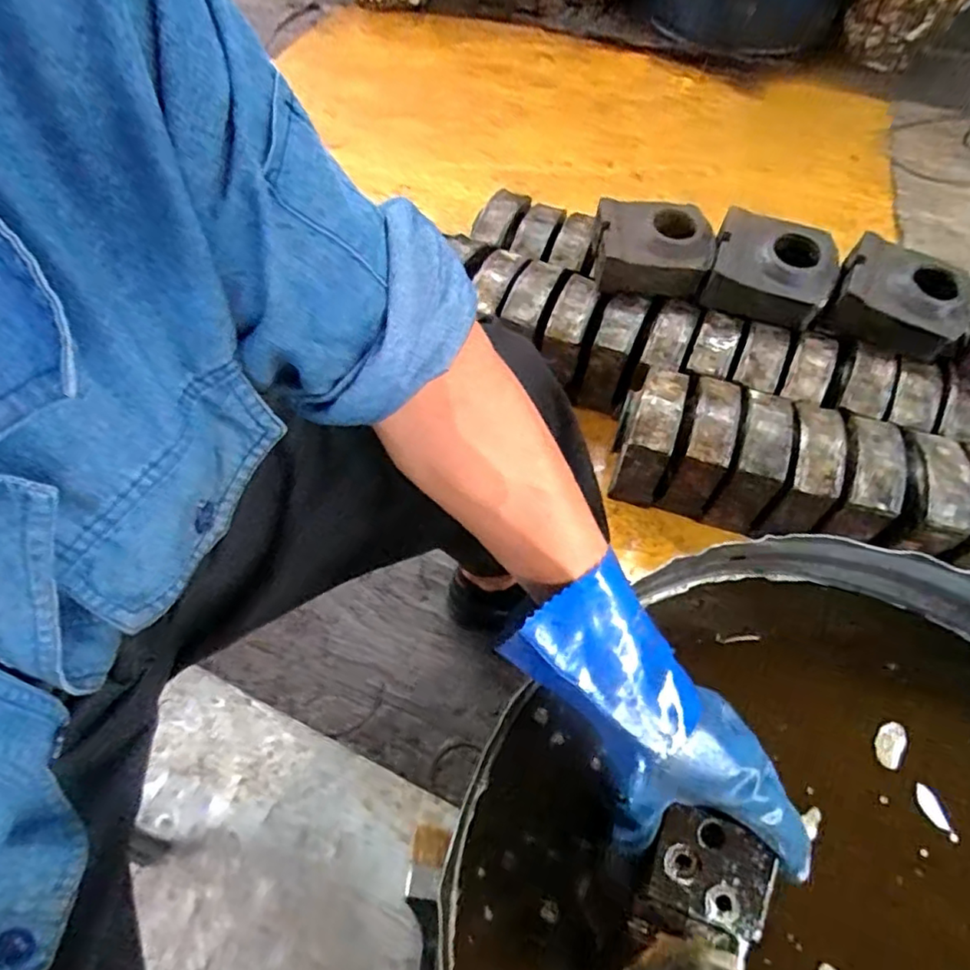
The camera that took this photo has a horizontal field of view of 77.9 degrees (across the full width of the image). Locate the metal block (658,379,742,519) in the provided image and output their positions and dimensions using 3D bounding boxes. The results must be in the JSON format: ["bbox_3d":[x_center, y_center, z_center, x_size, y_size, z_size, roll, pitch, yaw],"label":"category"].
[{"bbox_3d":[0.335,-0.057,0.946,0.073,0.160,0.166,15,61,9],"label":"metal block"}]

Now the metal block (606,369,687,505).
[{"bbox_3d":[0.255,-0.079,0.961,0.080,0.162,0.154,14,60,8],"label":"metal block"}]

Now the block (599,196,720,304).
[{"bbox_3d":[0.279,-0.395,1.012,0.180,0.093,0.152,4,59,3],"label":"block"}]

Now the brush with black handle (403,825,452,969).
[{"bbox_3d":[-0.072,0.495,0.663,0.045,0.026,0.202,5,60,3],"label":"brush with black handle"}]

